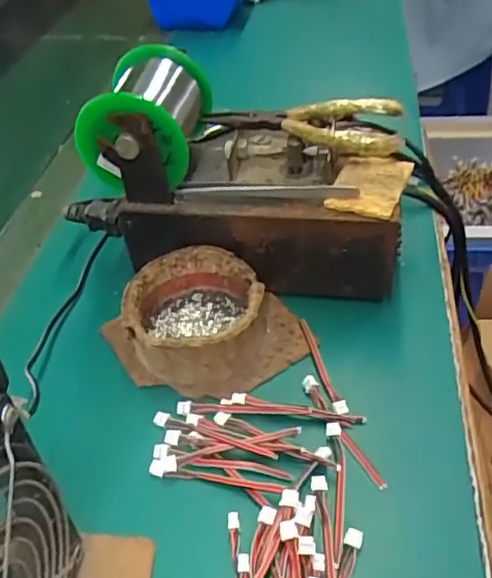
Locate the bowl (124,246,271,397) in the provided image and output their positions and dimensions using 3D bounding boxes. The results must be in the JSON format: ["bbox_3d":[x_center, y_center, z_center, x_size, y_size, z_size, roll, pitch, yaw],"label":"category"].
[{"bbox_3d":[-0.031,0.016,0.371,0.081,0.041,0.082,-3,43,3],"label":"bowl"}]

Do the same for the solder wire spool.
[{"bbox_3d":[-0.064,-0.115,0.385,0.067,0.060,0.082,6,44,10],"label":"solder wire spool"}]

